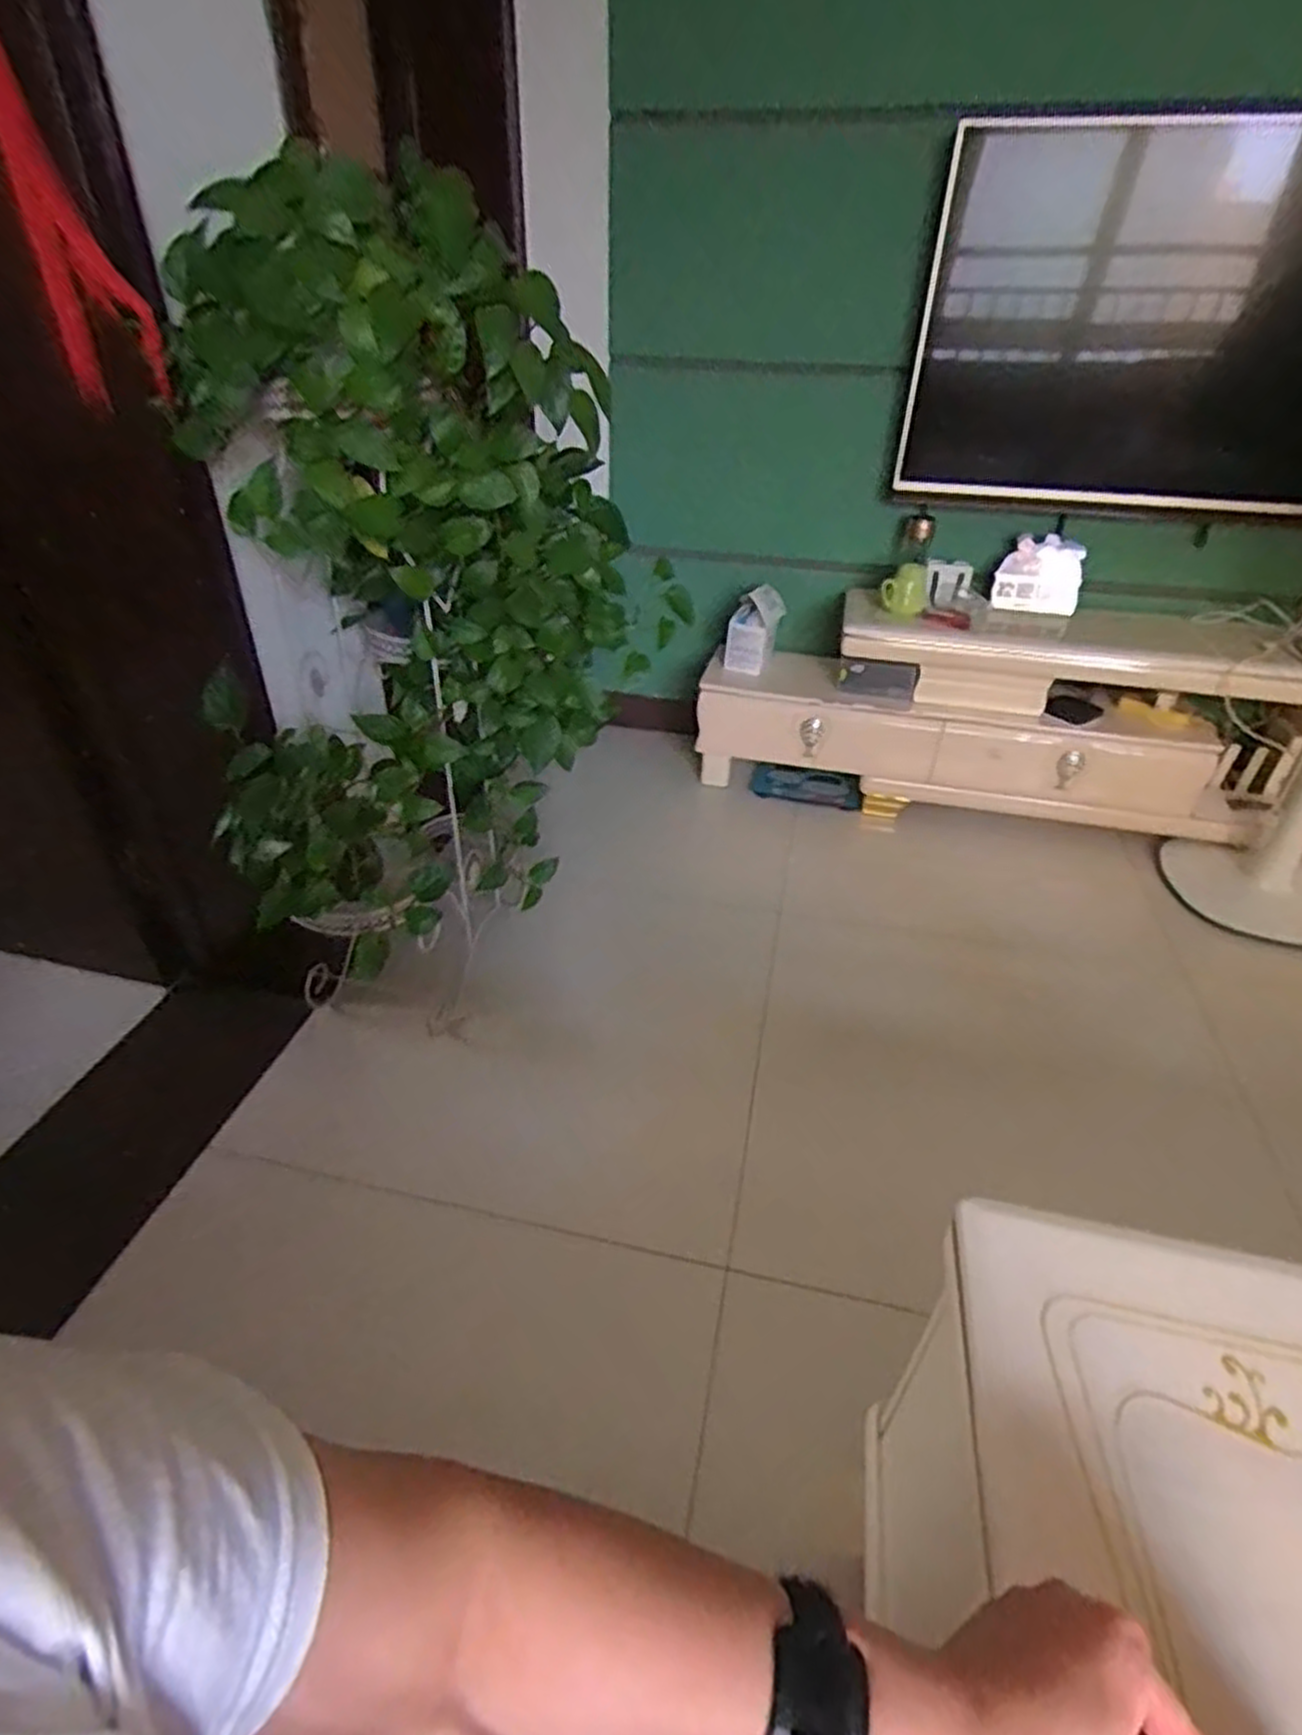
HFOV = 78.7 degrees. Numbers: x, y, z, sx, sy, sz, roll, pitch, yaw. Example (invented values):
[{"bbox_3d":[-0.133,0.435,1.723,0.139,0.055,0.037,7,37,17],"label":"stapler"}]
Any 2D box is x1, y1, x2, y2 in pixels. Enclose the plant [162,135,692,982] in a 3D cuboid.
[{"bbox_3d":[-0.332,-0.362,1.157,0.434,0.891,0.689,20,41,25],"label":"plant"}]

